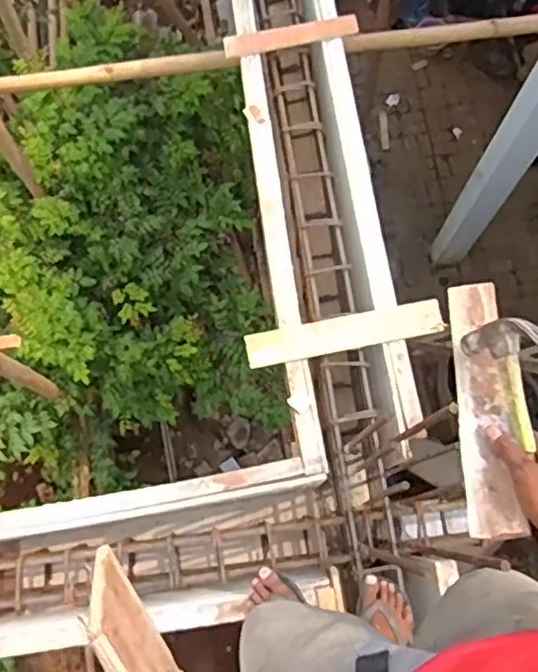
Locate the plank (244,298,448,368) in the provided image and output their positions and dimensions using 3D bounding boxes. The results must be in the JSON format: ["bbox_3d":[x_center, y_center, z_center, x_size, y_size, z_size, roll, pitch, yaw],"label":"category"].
[{"bbox_3d":[0.176,-0.009,1.554,0.454,0.032,0.077,-11,75,-3],"label":"plank"}]

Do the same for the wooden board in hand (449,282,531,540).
[{"bbox_3d":[0.242,0.063,0.771,0.057,0.027,0.341,-11,48,22],"label":"wooden board in hand"}]

